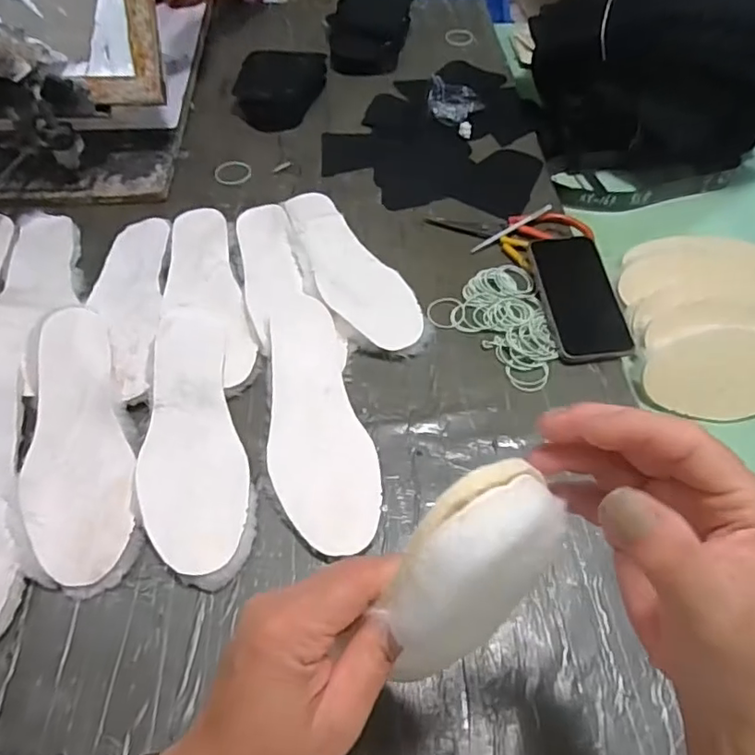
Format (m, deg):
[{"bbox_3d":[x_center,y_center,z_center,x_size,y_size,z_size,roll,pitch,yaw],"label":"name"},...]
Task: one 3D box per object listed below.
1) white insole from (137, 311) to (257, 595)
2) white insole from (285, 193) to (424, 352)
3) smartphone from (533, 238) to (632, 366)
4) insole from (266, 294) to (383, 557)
[{"bbox_3d":[-0.166,0.048,0.514,0.089,0.022,0.265,-10,54,-8],"label":"white insole"},{"bbox_3d":[-0.038,-0.127,0.648,0.084,0.010,0.263,-23,56,-21],"label":"white insole"},{"bbox_3d":[0.214,-0.087,0.610,0.074,0.007,0.159,-4,59,-1],"label":"smartphone"},{"bbox_3d":[-0.054,0.030,0.534,0.093,0.023,0.260,-5,54,-5],"label":"insole"}]

